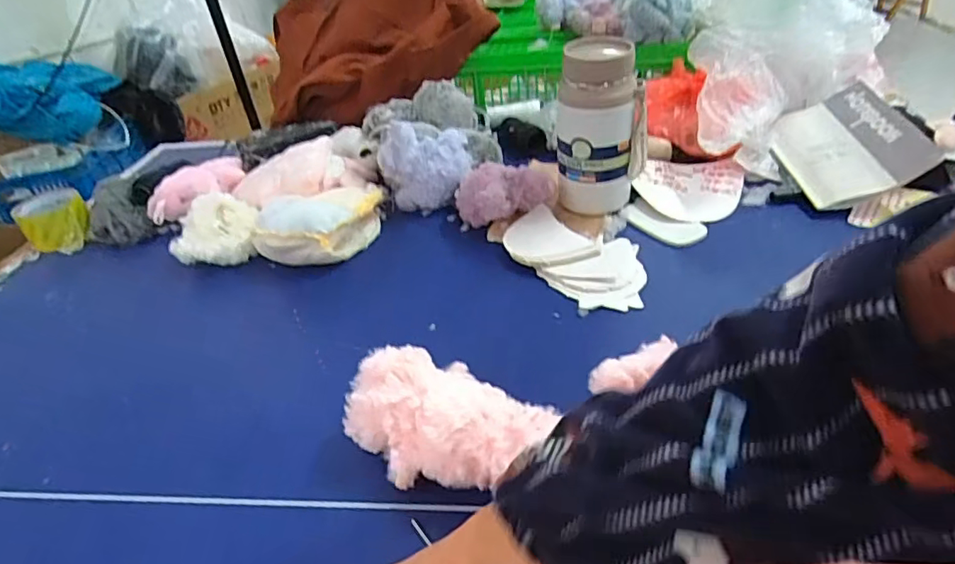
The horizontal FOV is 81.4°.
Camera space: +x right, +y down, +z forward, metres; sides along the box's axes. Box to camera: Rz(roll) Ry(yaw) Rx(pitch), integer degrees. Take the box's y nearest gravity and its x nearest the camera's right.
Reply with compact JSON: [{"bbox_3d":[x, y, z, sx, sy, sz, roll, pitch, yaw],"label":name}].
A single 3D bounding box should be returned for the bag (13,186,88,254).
[{"bbox_3d":[-0.633,-0.094,0.838,0.090,0.074,0.118,-30,43,-28],"label":"bag"}]

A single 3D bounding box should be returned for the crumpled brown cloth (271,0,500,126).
[{"bbox_3d":[-0.189,-0.459,1.050,0.433,0.225,0.236,-6,37,0],"label":"crumpled brown cloth"}]

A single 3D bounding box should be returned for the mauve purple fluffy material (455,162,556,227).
[{"bbox_3d":[0.037,-0.124,0.742,0.128,0.056,0.081,-14,37,-10],"label":"mauve purple fluffy material"}]

